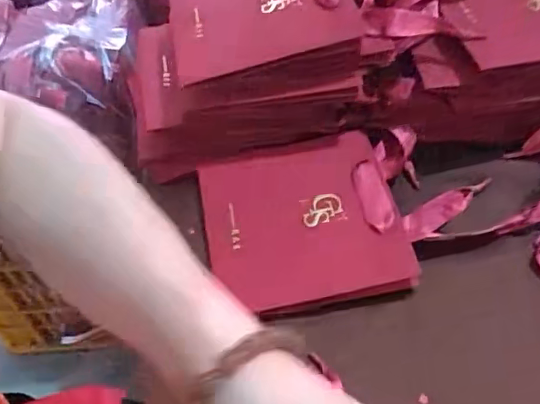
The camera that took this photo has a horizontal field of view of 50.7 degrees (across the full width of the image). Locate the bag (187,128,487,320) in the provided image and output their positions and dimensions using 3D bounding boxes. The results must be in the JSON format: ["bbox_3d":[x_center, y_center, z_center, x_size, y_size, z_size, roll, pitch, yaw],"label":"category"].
[{"bbox_3d":[0.052,0.008,0.421,0.196,0.030,0.135,-9,51,-7],"label":"bag"}]

